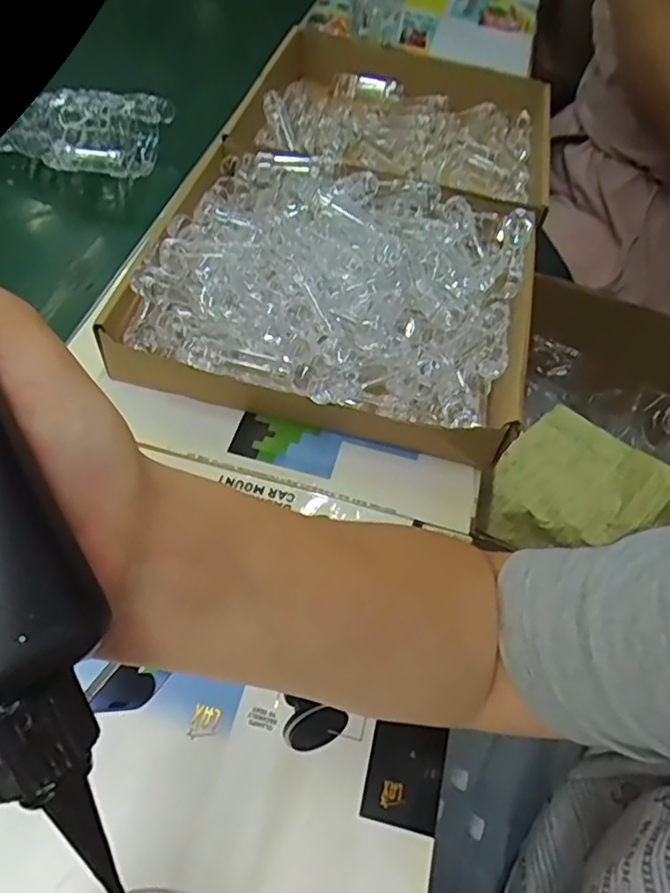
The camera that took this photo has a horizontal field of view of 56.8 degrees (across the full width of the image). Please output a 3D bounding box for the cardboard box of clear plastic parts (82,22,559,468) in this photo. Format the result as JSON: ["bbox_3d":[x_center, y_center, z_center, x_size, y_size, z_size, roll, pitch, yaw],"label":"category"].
[{"bbox_3d":[0.042,-0.256,0.603,0.315,0.084,0.593,14,53,5],"label":"cardboard box of clear plastic parts"}]

